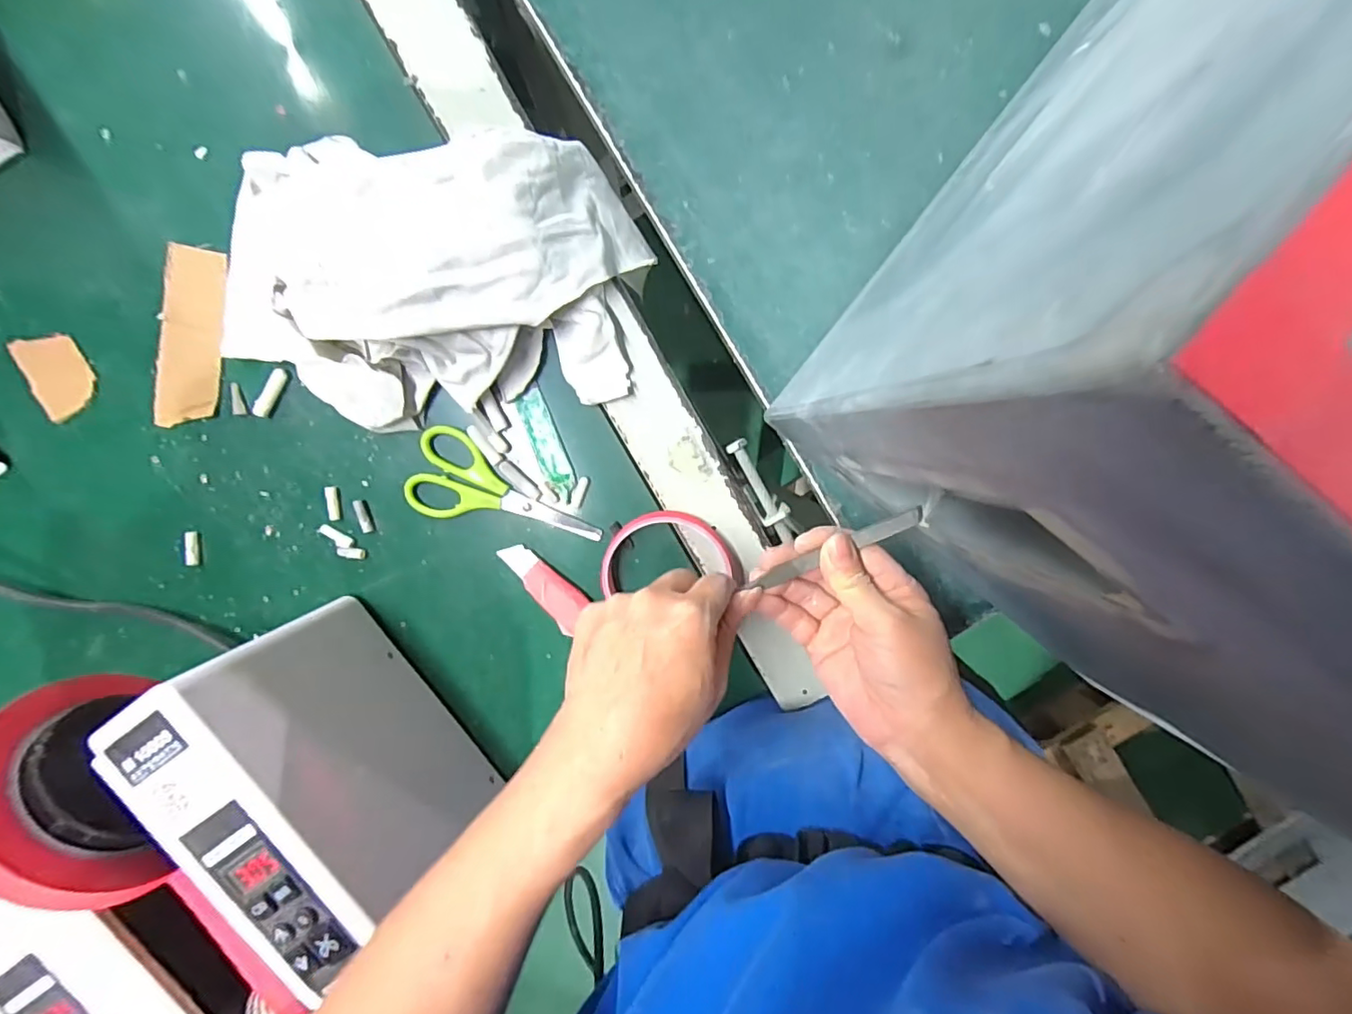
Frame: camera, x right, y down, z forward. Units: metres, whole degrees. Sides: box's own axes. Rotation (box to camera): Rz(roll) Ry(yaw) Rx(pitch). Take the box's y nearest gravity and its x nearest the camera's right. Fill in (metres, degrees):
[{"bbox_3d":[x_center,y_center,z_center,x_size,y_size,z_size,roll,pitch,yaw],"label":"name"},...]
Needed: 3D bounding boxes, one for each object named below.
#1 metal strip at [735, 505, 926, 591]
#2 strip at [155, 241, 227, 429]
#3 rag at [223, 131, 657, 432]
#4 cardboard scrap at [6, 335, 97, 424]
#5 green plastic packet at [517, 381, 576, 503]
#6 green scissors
[{"bbox_3d":[0.085,0.022,0.299,0.097,0.005,0.009,-22,97,-6],"label":"metal strip"},{"bbox_3d":[-0.314,-0.108,0.372,0.045,0.012,0.114,16,97,-2],"label":"strip"},{"bbox_3d":[-0.152,-0.130,0.339,0.260,0.070,0.157,-7,97,1],"label":"rag"},{"bbox_3d":[-0.406,-0.084,0.376,0.040,0.004,0.053,-12,97,2],"label":"cardboard scrap"},{"bbox_3d":[-0.086,-0.042,0.380,0.019,0.004,0.074,-21,97,3],"label":"green plastic packet"},{"bbox_3d":[-0.112,-0.005,0.384,0.129,0.007,0.058,21,97,-2],"label":"green scissors"}]

